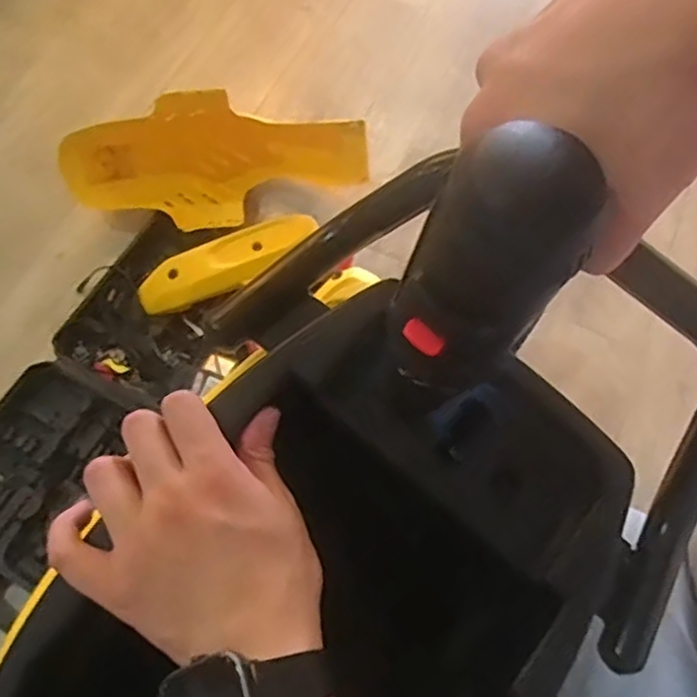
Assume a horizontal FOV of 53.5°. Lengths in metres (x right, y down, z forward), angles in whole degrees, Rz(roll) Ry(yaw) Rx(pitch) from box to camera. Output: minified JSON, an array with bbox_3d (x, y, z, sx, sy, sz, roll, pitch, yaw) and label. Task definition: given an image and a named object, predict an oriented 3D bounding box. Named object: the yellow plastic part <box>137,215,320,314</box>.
[{"bbox_3d":[-0.187,-0.136,1.091,0.296,0.042,0.100,-18,64,-7],"label":"yellow plastic part"}]

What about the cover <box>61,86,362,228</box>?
[{"bbox_3d":[-0.224,-0.299,1.152,0.485,0.202,0.202,-12,64,-4],"label":"cover"}]

